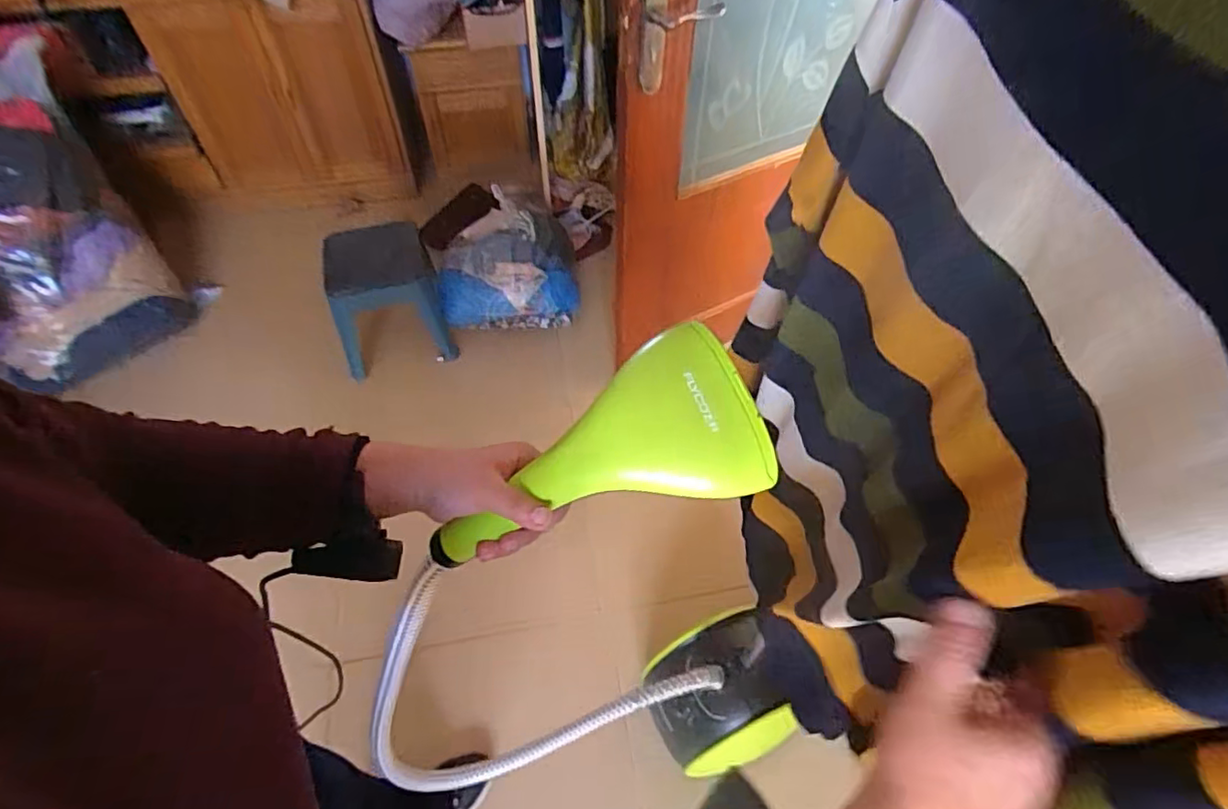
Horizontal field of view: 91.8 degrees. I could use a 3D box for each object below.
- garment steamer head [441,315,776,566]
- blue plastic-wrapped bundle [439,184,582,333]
[{"bbox_3d":[-0.024,0.046,0.415,0.254,0.051,0.115,-25,54,10],"label":"garment steamer head"},{"bbox_3d":[-0.316,-0.406,1.808,0.400,0.264,0.307,-1,53,-2],"label":"blue plastic-wrapped bundle"}]

